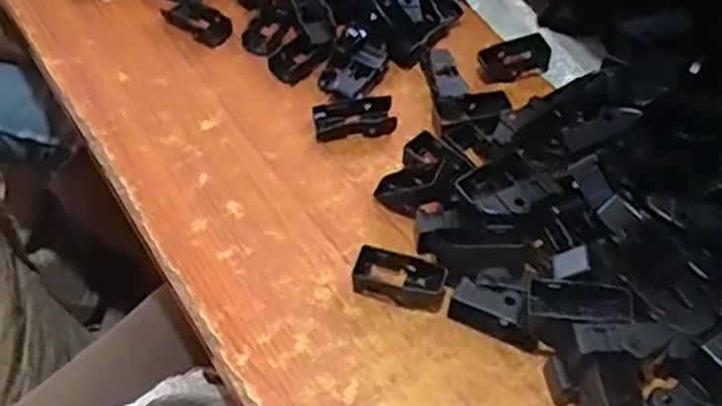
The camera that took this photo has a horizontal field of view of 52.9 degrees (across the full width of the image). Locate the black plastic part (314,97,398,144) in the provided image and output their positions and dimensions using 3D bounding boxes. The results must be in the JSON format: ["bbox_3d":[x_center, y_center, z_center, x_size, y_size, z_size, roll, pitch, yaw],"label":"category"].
[{"bbox_3d":[-0.004,-0.055,0.481,0.054,0.008,0.028,-10,54,-9],"label":"black plastic part"}]

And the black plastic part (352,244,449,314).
[{"bbox_3d":[0.022,0.041,0.400,0.050,0.014,0.026,10,53,6],"label":"black plastic part"}]

